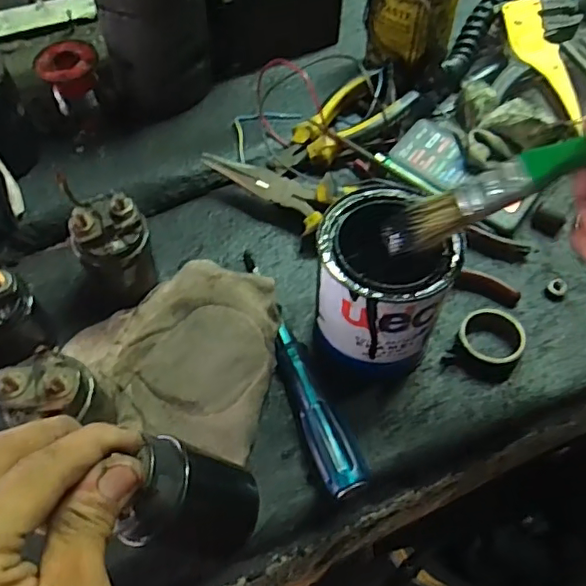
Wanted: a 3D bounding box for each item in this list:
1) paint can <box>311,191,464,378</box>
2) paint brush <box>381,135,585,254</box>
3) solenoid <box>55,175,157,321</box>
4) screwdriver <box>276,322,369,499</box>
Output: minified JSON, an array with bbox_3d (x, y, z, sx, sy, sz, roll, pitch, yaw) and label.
[{"bbox_3d":[0.056,-0.001,0.359,0.085,0.108,0.091,24,60,14],"label":"paint can"},{"bbox_3d":[0.126,-0.062,0.272,0.180,0.012,0.023,-23,52,29],"label":"paint brush"},{"bbox_3d":[-0.122,-0.032,0.379,0.050,0.089,0.044,-18,59,-12],"label":"solenoid"},{"bbox_3d":[0.012,0.071,0.355,0.026,0.020,0.138,-20,60,-13],"label":"screwdriver"}]

